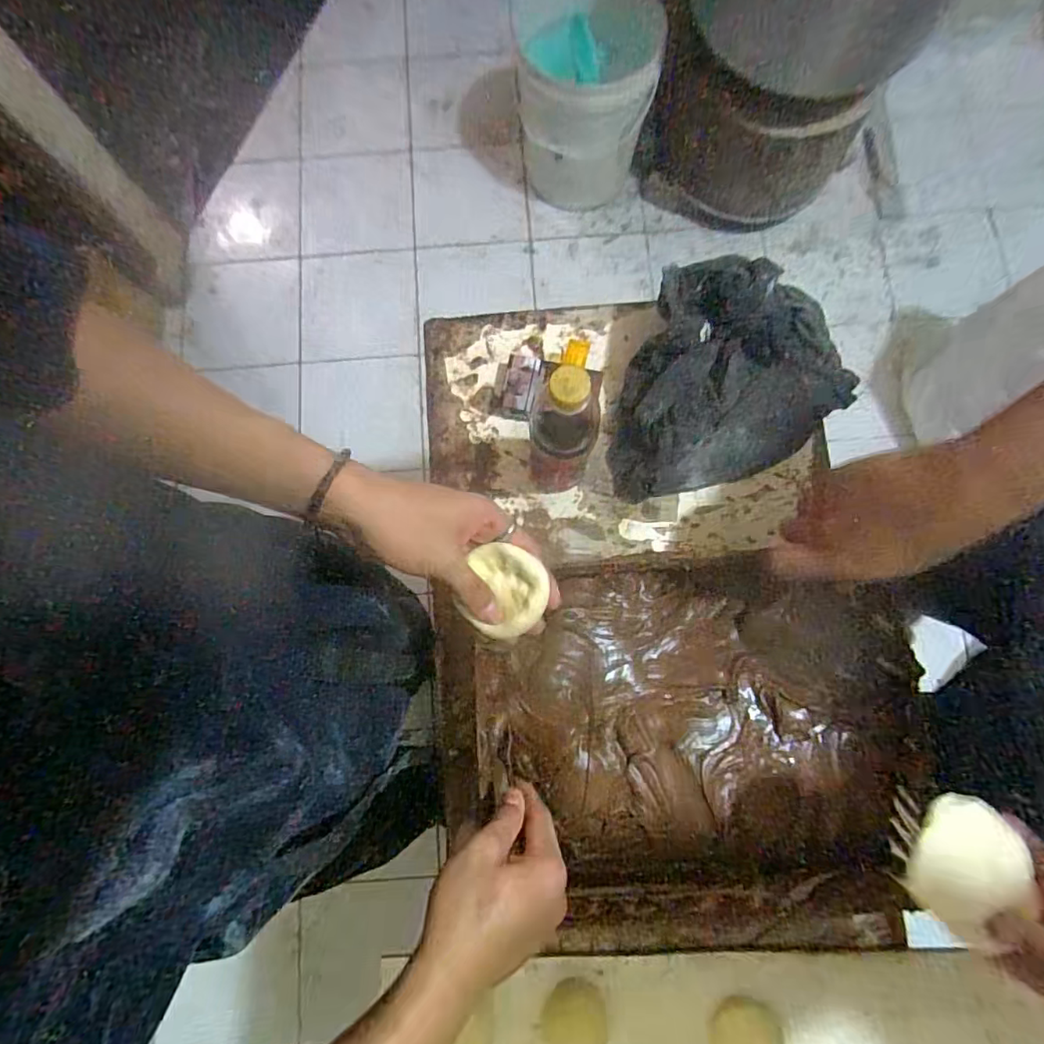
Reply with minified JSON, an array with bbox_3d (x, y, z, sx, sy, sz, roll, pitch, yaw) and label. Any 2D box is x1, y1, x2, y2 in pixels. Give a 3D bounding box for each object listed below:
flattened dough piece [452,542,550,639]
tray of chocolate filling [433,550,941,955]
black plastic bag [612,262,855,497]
[{"bbox_3d":[-0.012,0.048,0.393,0.057,0.019,0.060,14,80,4],"label":"flattened dough piece"},{"bbox_3d":[0.136,0.187,0.501,0.390,0.061,0.308,-2,79,1],"label":"tray of chocolate filling"},{"bbox_3d":[0.188,-0.146,0.551,0.246,0.052,0.206,-16,80,-2],"label":"black plastic bag"}]

